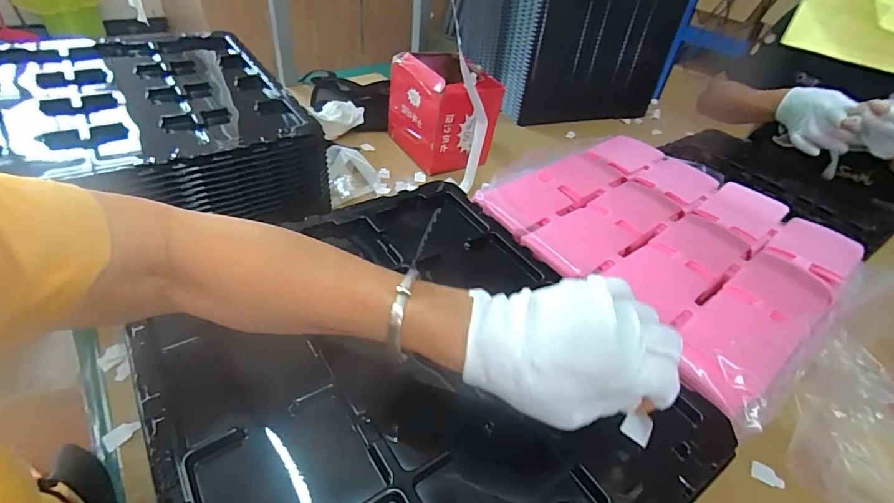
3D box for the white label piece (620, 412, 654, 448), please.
[{"bbox_3d":[0.121,0.112,0.279,0.017,0.020,0.004,31,22,27],"label":"white label piece"}]

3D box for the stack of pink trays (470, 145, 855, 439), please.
[{"bbox_3d":[0.236,-0.025,0.483,0.305,0.022,0.321,-23,50,-31],"label":"stack of pink trays"}]

